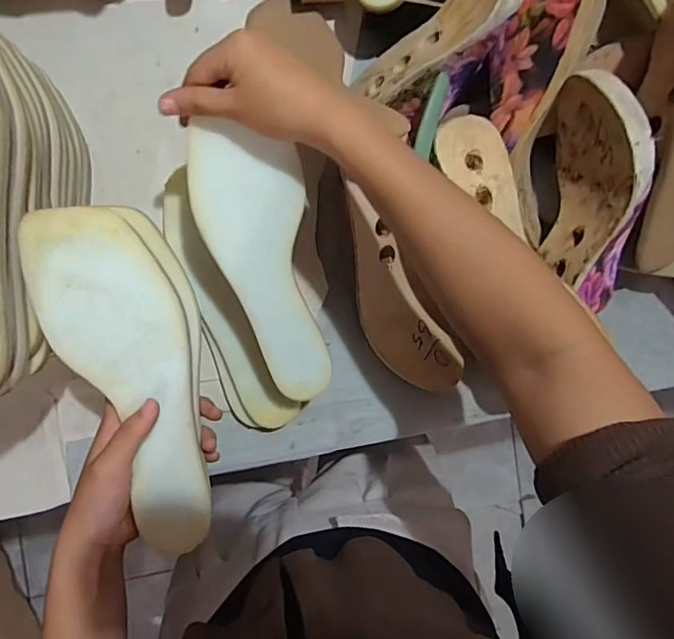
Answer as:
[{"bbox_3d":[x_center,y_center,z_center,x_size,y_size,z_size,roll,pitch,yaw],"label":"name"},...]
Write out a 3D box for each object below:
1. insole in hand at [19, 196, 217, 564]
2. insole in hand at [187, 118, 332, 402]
[{"bbox_3d":[-0.132,0.043,0.347,0.087,0.019,0.238,-15,100,-8],"label":"insole in hand"},{"bbox_3d":[-0.051,-0.038,0.387,0.078,0.014,0.216,-17,107,-8],"label":"insole in hand"}]

